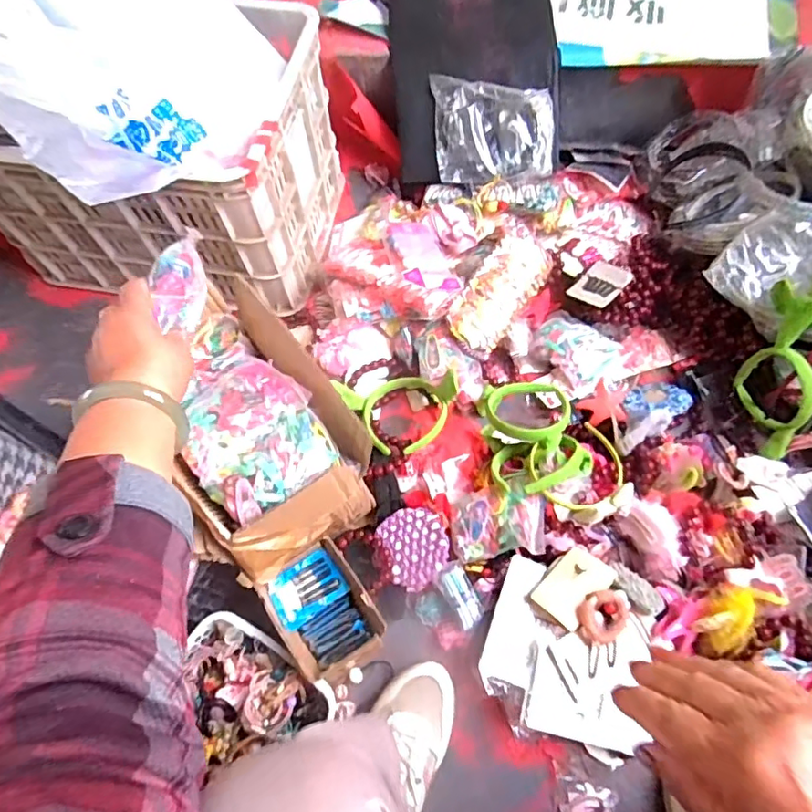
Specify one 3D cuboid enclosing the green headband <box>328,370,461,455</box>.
[{"bbox_3d":[-0.001,0.004,0.784,0.172,0.068,0.123,-9,65,-1],"label":"green headband"}]

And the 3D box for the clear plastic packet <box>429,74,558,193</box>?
[{"bbox_3d":[0.145,-0.460,0.916,0.191,0.028,0.175,-5,102,10],"label":"clear plastic packet"}]

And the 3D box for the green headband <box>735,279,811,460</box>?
[{"bbox_3d":[0.501,-0.046,0.741,0.051,0.139,0.236,8,66,7],"label":"green headband"}]

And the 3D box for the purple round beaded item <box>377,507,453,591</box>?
[{"bbox_3d":[0.013,0.180,0.716,0.078,0.028,0.097,-19,66,-6],"label":"purple round beaded item"}]

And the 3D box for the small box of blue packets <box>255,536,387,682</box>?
[{"bbox_3d":[-0.093,0.247,0.672,0.101,0.106,0.135,-32,68,-12],"label":"small box of blue packets"}]

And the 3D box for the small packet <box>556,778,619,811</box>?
[{"bbox_3d":[0.206,0.459,0.632,0.065,0.015,0.052,7,66,6],"label":"small packet"}]

